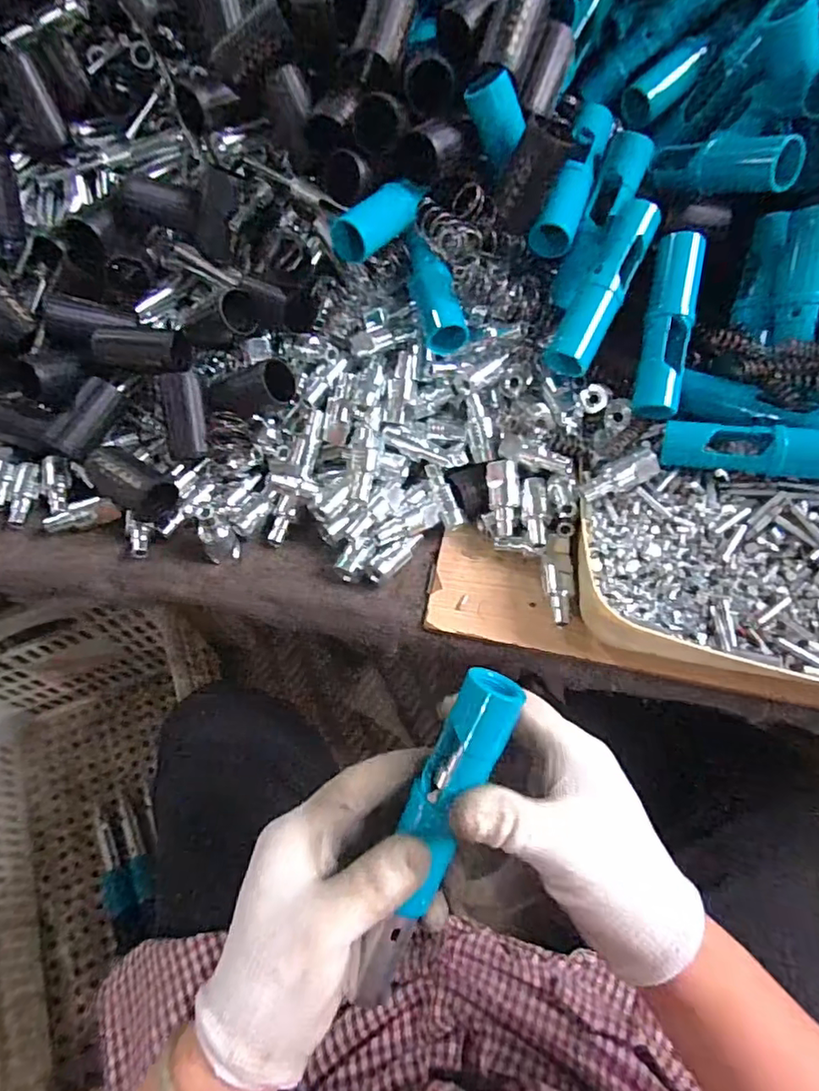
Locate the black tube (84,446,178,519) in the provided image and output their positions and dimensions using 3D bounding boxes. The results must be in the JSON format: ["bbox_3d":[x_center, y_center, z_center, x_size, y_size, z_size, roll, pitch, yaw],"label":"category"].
[{"bbox_3d":[-0.206,-0.047,0.408,0.068,0.031,0.032,29,64,15],"label":"black tube"}]

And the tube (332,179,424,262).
[{"bbox_3d":[-0.021,-0.228,0.391,0.028,0.025,0.071,33,65,17],"label":"tube"}]

